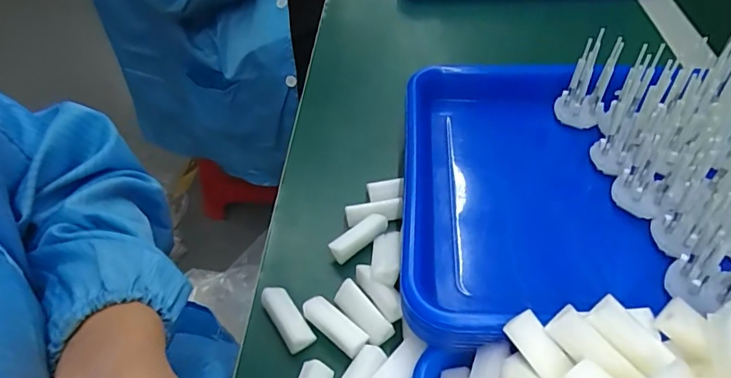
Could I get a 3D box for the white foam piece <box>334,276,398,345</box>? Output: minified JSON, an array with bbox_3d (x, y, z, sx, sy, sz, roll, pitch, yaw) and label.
[{"bbox_3d":[-0.002,0.082,0.320,0.017,0.009,0.048,-33,55,-25],"label":"white foam piece"}]

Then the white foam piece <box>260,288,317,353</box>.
[{"bbox_3d":[-0.052,0.085,0.322,0.019,0.014,0.046,-30,53,-23],"label":"white foam piece"}]

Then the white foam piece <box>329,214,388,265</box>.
[{"bbox_3d":[-0.005,0.036,0.362,0.048,0.011,0.016,-31,54,-24],"label":"white foam piece"}]

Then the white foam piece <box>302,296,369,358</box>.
[{"bbox_3d":[-0.020,0.089,0.318,0.046,0.012,0.018,32,56,27],"label":"white foam piece"}]

